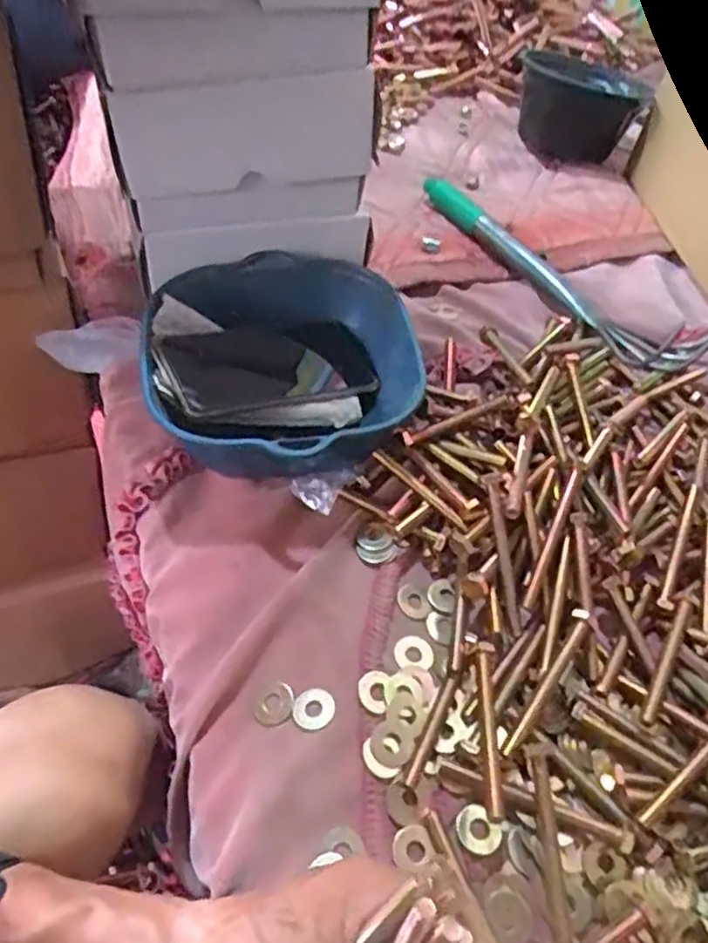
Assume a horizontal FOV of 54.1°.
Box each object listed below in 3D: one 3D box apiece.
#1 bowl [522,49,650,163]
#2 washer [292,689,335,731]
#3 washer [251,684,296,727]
[{"bbox_3d":[0.279,-0.460,0.864,0.146,0.084,0.140,15,53,6],"label":"bowl"},{"bbox_3d":[-0.024,0.143,0.419,0.025,0.004,0.025,3,53,-4],"label":"washer"},{"bbox_3d":[-0.048,0.139,0.414,0.025,0.004,0.024,3,53,-4],"label":"washer"}]

